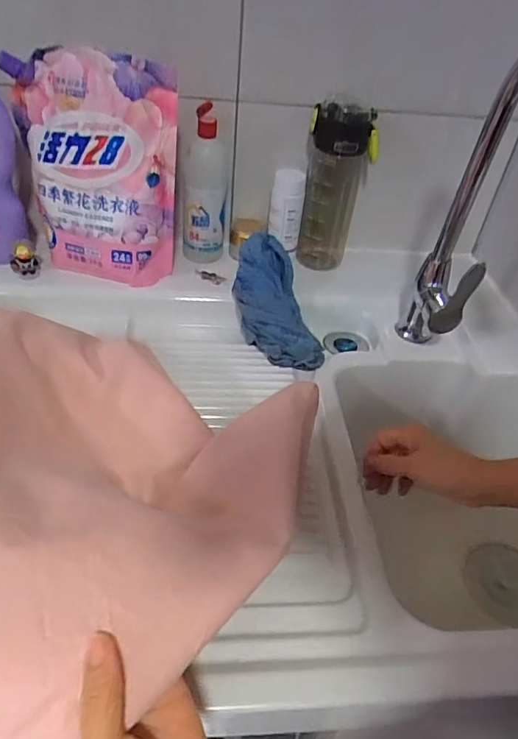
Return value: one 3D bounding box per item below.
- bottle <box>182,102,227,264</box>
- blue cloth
[{"bbox_3d":[-0.076,-0.251,0.734,0.064,0.193,0.054,1,42,-6],"label":"bottle"},{"bbox_3d":[0.016,-0.091,0.695,0.080,0.062,0.201,-10,68,-18],"label":"blue cloth"}]

